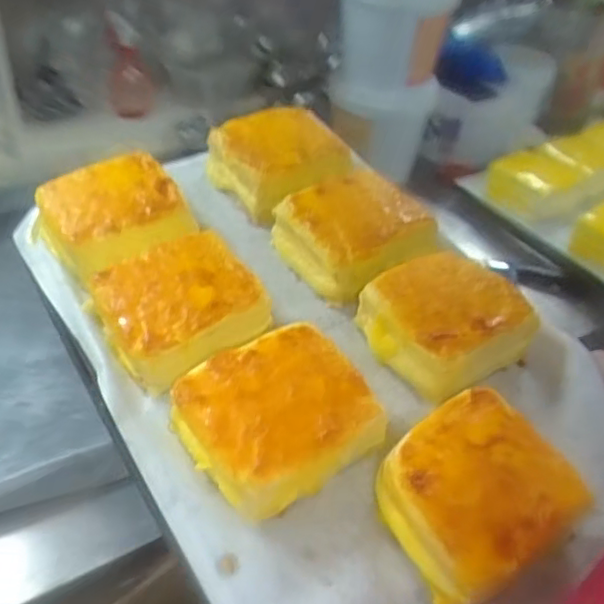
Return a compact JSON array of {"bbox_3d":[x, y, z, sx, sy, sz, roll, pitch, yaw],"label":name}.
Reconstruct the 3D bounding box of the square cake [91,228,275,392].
[{"bbox_3d":[-0.103,0.003,0.550,0.126,0.057,0.111,-26,49,-28],"label":"square cake"}]

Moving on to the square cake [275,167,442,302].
[{"bbox_3d":[0.051,-0.065,0.616,0.125,0.060,0.114,-18,45,-21],"label":"square cake"}]

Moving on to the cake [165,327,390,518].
[{"bbox_3d":[-0.017,0.086,0.484,0.129,0.051,0.117,-24,48,-26],"label":"cake"}]

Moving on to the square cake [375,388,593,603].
[{"bbox_3d":[0.127,0.139,0.457,0.128,0.060,0.113,-28,50,-29],"label":"square cake"}]

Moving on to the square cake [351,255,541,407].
[{"bbox_3d":[0.126,0.018,0.559,0.117,0.062,0.116,-25,48,-27],"label":"square cake"}]

